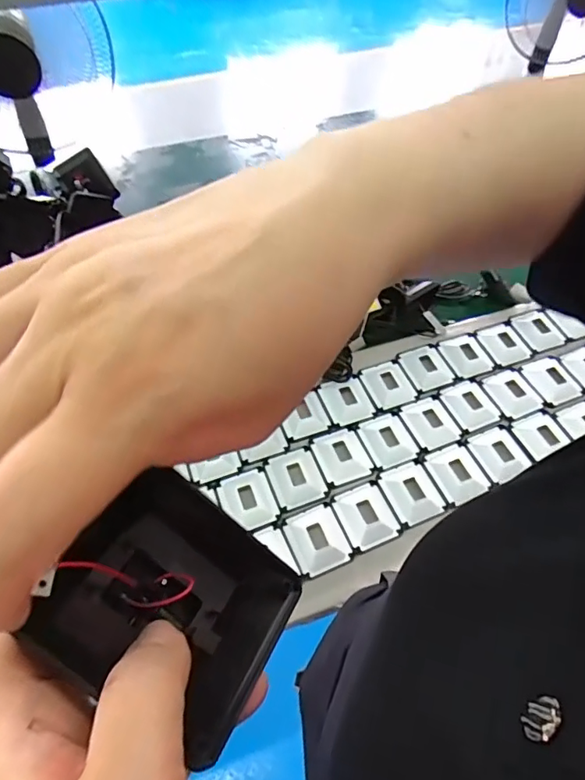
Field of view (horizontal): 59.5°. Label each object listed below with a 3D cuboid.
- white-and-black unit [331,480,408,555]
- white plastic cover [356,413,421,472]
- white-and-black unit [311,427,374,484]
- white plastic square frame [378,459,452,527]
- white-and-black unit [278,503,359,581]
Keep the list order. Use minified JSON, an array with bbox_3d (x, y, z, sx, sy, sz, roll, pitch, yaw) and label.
[{"bbox_3d":[0.093,0.156,0.643,0.068,0.018,0.077,-20,54,-15],"label":"white-and-black unit"},{"bbox_3d":[0.132,0.068,0.707,0.065,0.009,0.078,-18,54,-14],"label":"white plastic cover"},{"bbox_3d":[0.066,0.085,0.688,0.067,0.014,0.079,-15,53,-12],"label":"white-and-black unit"},{"bbox_3d":[0.157,0.130,0.663,0.070,0.021,0.081,-18,54,-14],"label":"white plastic square frame"},{"bbox_3d":[0.030,0.181,0.624,0.068,0.019,0.083,-20,54,-15],"label":"white-and-black unit"}]

